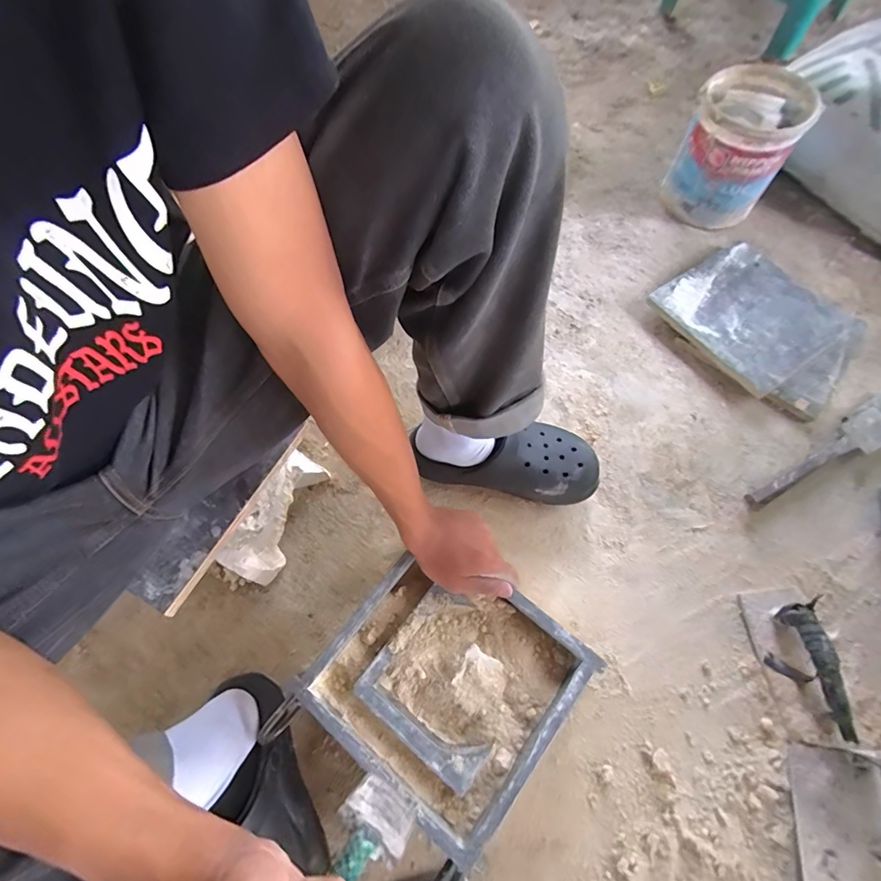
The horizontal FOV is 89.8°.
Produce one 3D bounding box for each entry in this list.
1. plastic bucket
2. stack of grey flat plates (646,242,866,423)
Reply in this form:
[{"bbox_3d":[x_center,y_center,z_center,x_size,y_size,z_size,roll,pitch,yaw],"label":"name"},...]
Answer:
[{"bbox_3d":[0.541,-0.539,0.831,0.179,0.184,0.191,33,72,12],"label":"plastic bucket"},{"bbox_3d":[0.559,-0.207,0.776,0.259,0.030,0.309,-41,74,-14],"label":"stack of grey flat plates"}]

